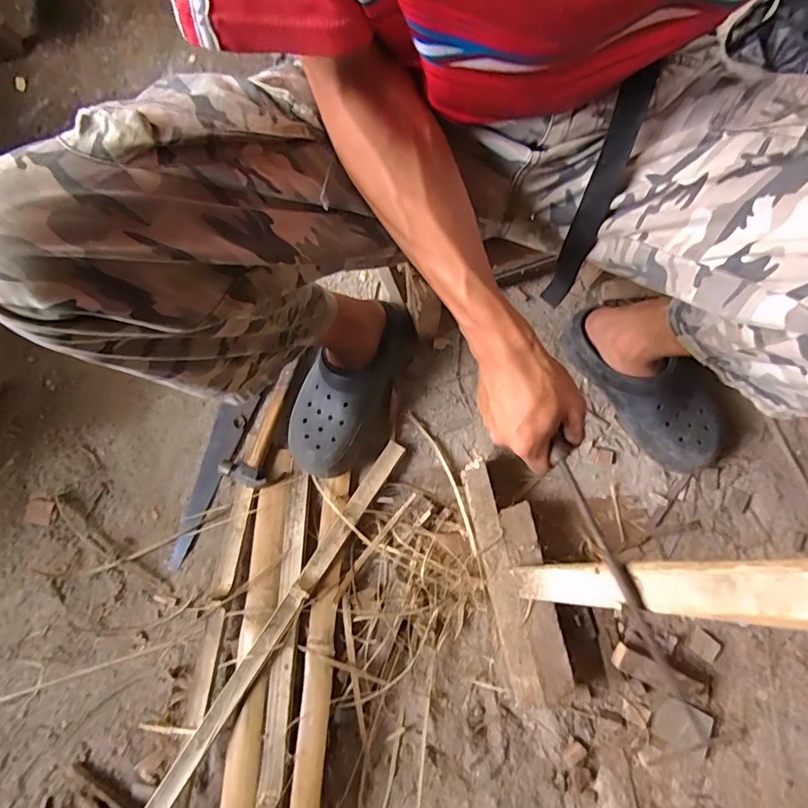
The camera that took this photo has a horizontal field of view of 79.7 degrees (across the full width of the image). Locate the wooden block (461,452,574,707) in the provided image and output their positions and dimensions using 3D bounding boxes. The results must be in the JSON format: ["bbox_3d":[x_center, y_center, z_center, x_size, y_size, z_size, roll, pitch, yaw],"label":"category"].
[{"bbox_3d":[0.148,0.230,0.663,0.079,0.062,0.309,-12,80,1],"label":"wooden block"}]

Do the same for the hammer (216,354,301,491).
[{"bbox_3d":[-0.215,0.021,0.732,0.068,0.028,0.199,16,80,4],"label":"hammer"}]

